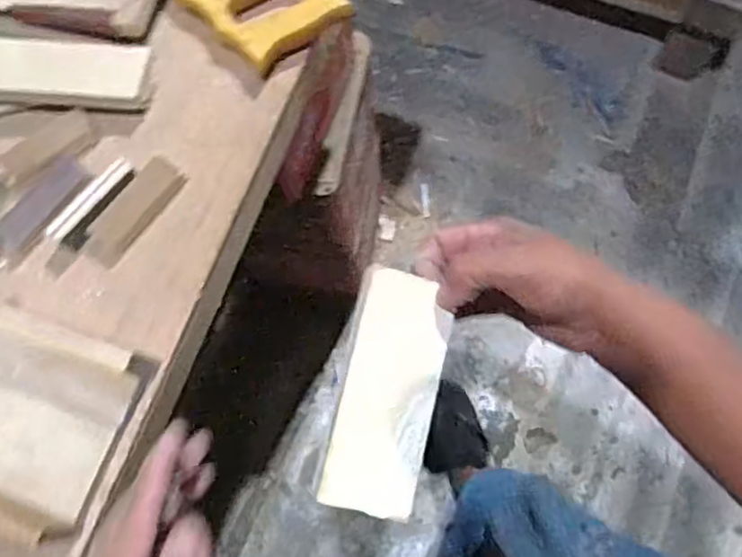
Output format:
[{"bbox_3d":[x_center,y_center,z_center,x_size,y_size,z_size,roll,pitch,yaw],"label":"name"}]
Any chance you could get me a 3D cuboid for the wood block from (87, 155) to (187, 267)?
[{"bbox_3d":[-0.184,-0.052,0.511,0.029,0.015,0.092,37,77,9],"label":"wood block"}]

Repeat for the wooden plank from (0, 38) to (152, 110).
[{"bbox_3d":[-0.309,-0.176,0.551,0.244,0.015,0.061,2,74,0],"label":"wooden plank"}]

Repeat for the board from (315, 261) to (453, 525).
[{"bbox_3d":[0.011,0.062,0.360,0.053,0.005,0.126,16,79,-13],"label":"board"}]

